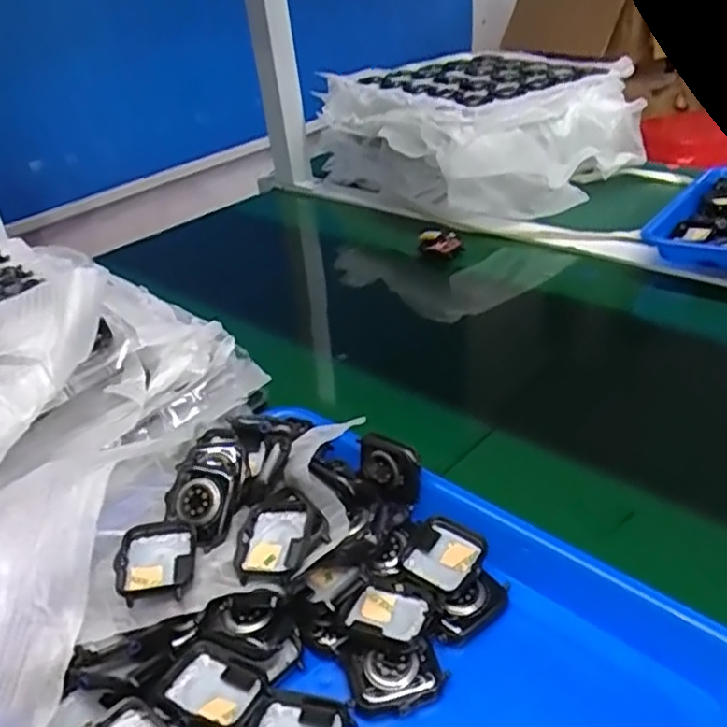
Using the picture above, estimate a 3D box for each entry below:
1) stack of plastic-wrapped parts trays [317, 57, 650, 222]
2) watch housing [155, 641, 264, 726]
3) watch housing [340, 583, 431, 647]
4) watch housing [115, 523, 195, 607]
[{"bbox_3d":[0.168,-0.323,0.922,0.340,0.144,0.335,-25,37,-26],"label":"stack of plastic-wrapped parts trays"},{"bbox_3d":[-0.068,0.148,0.305,0.042,0.014,0.036,9,36,23],"label":"watch housing"},{"bbox_3d":[0.013,0.125,0.336,0.042,0.010,0.032,12,37,28],"label":"watch housing"},{"bbox_3d":[-0.104,0.101,0.338,0.037,0.014,0.045,-12,33,-7],"label":"watch housing"}]

